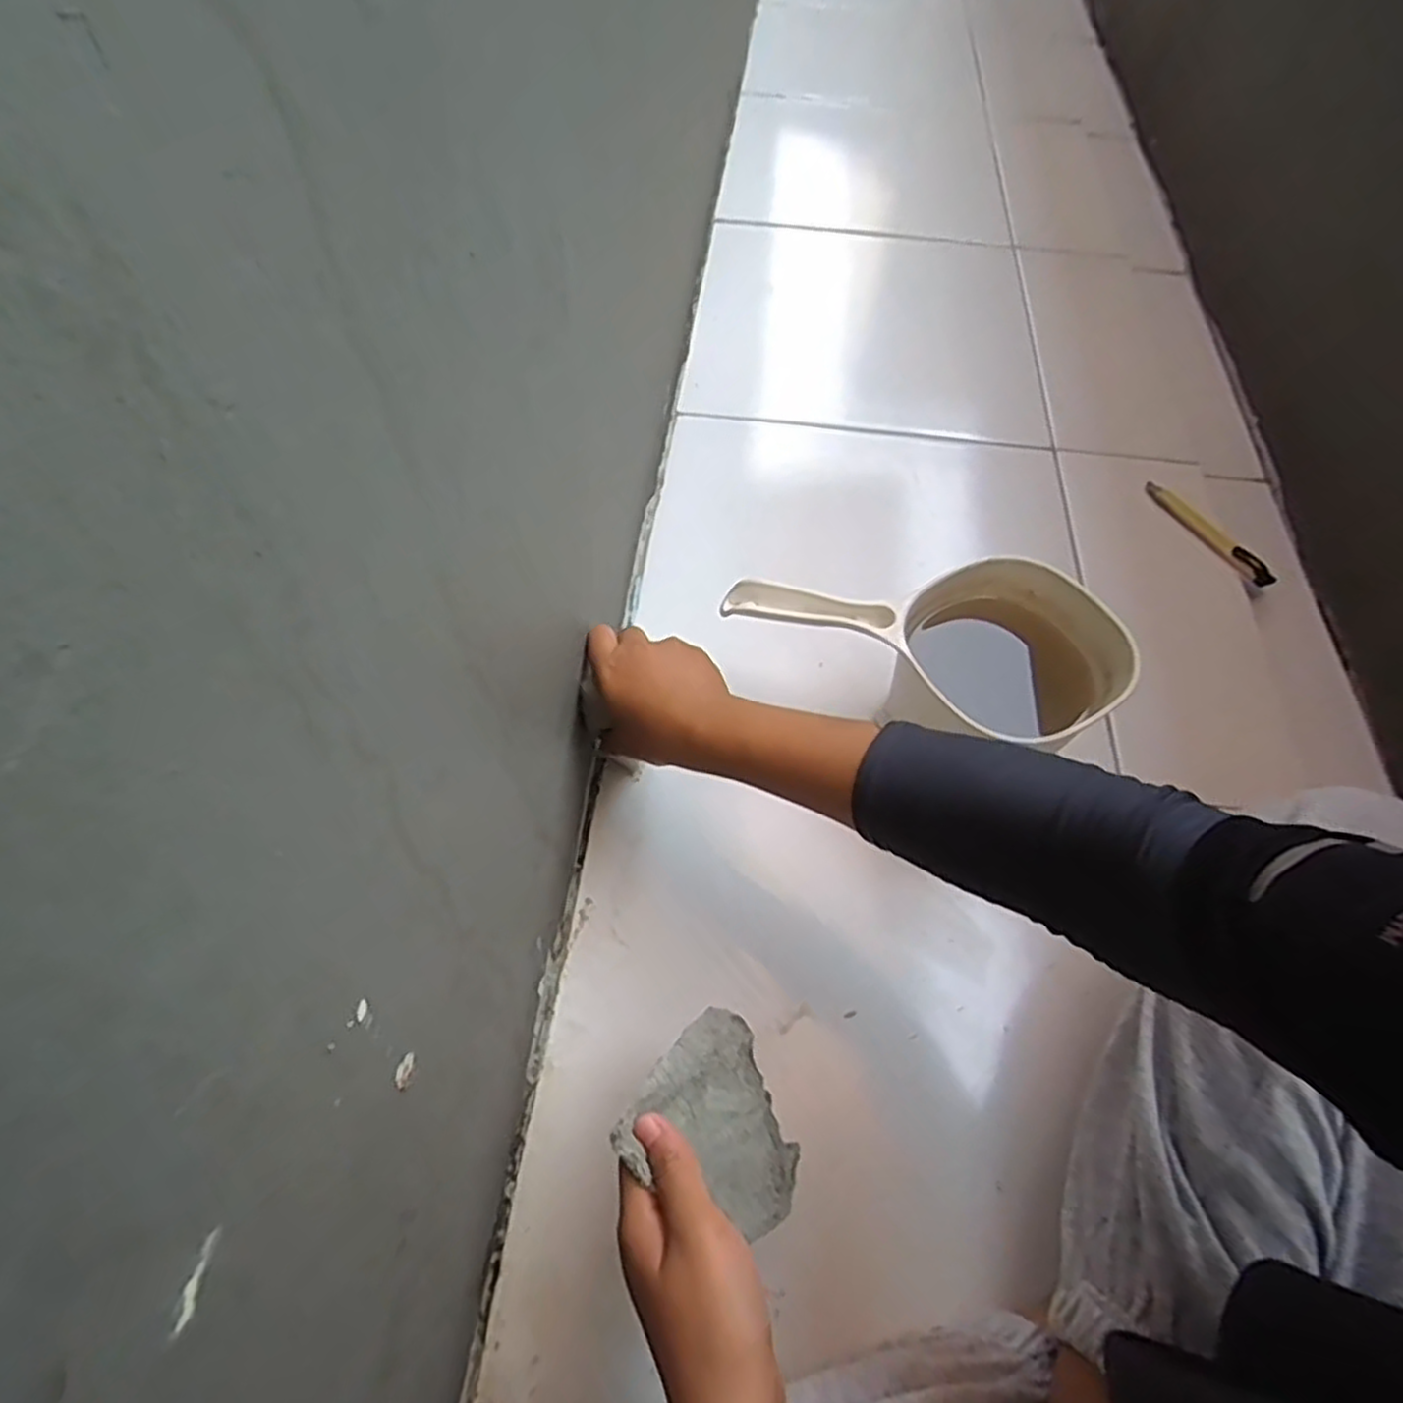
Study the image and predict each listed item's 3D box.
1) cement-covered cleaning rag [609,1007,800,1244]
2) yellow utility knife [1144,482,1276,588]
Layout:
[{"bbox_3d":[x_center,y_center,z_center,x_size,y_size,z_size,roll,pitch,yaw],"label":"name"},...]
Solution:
[{"bbox_3d":[0.008,0.209,0.365,0.095,0.012,0.093,-26,86,-52],"label":"cement-covered cleaning rag"},{"bbox_3d":[0.482,-0.162,0.730,0.022,0.010,0.144,-24,62,-16],"label":"yellow utility knife"}]

